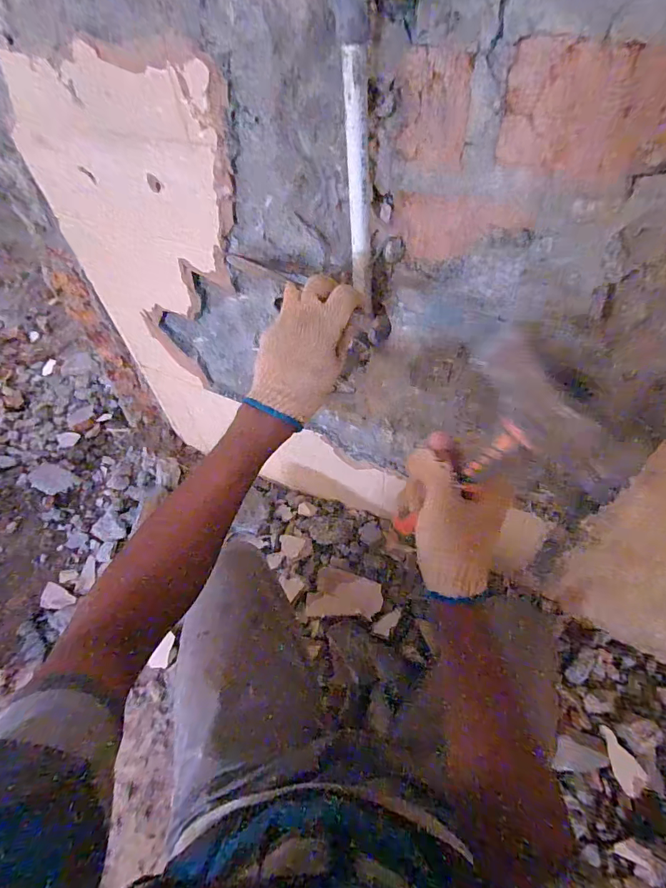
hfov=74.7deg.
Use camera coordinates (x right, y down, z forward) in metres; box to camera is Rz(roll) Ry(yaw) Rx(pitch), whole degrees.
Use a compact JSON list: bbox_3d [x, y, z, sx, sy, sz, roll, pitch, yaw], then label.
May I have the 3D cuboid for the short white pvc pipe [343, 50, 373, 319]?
[{"bbox_3d":[0.030,-0.263,0.471,0.024,0.248,0.025,-7,52,0],"label":"short white pvc pipe"}]

